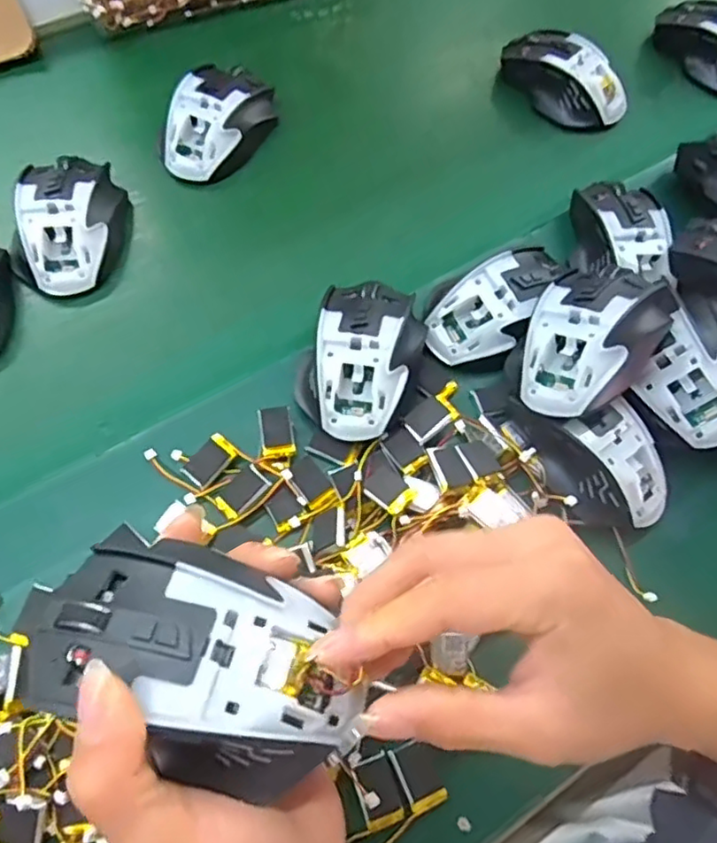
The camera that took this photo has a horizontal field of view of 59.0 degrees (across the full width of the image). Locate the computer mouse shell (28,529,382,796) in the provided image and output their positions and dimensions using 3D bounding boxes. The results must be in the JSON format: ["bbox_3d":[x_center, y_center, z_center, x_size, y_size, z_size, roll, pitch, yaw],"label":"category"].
[{"bbox_3d":[-0.055,0.081,0.218,0.114,0.030,0.067,24,66,9],"label":"computer mouse shell"}]

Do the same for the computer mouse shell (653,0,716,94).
[{"bbox_3d":[0.326,-0.343,0.582,0.119,0.041,0.067,31,70,11],"label":"computer mouse shell"}]

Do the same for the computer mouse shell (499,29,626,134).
[{"bbox_3d":[0.177,-0.298,0.557,0.058,0.050,0.112,-42,74,-16],"label":"computer mouse shell"}]

